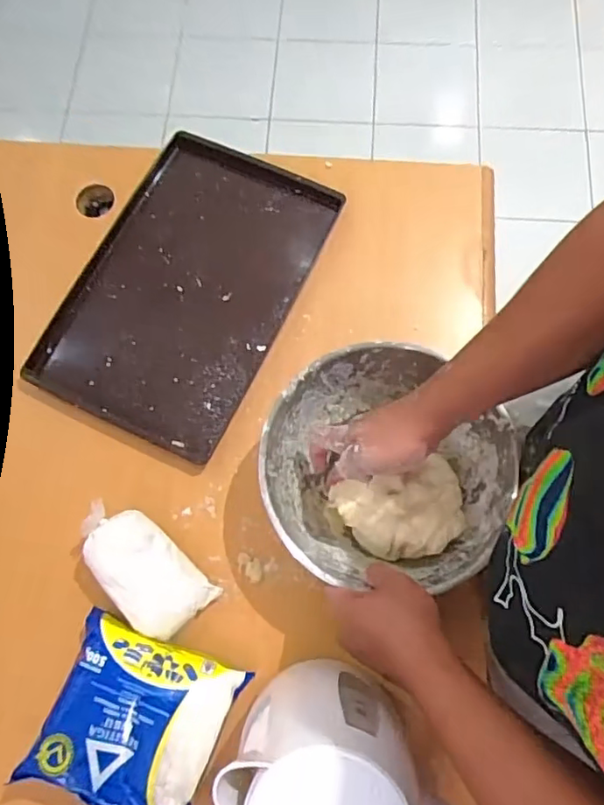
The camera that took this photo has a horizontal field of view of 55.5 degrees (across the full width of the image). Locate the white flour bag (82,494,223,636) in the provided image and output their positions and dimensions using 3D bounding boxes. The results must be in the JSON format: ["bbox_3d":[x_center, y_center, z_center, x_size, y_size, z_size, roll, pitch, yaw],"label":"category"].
[{"bbox_3d":[-0.162,0.167,0.578,0.148,0.052,0.080,41,78,13],"label":"white flour bag"}]

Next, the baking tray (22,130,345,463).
[{"bbox_3d":[-0.140,-0.143,0.683,0.246,0.025,0.365,25,75,9],"label":"baking tray"}]

